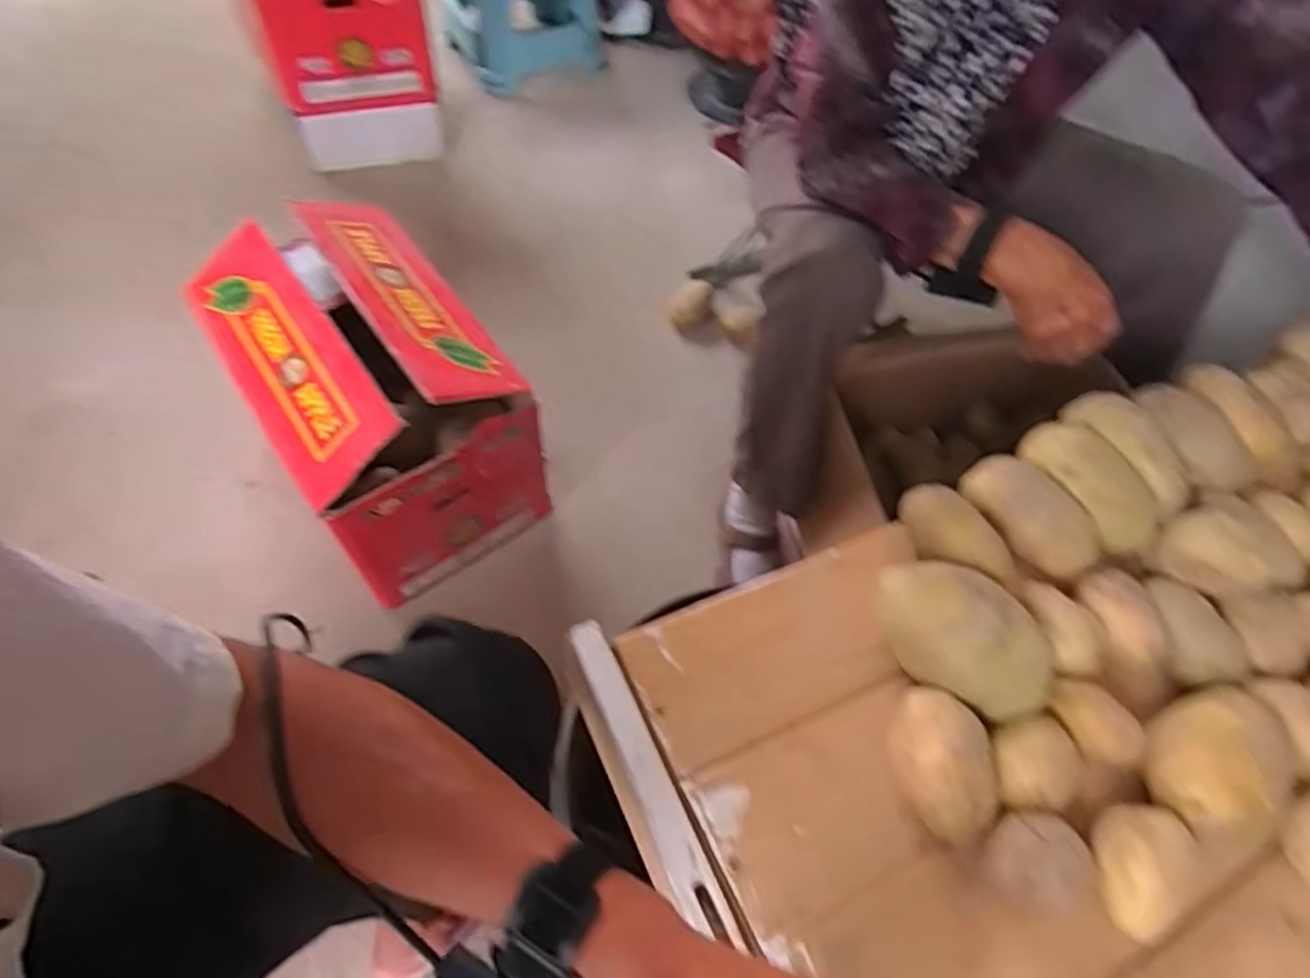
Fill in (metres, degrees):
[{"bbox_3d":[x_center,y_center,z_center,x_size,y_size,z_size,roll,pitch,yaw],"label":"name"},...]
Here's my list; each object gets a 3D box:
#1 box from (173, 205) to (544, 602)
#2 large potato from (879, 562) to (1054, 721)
[{"bbox_3d":[-0.346,-0.116,0.907,0.247,0.262,0.379,-31,65,-22],"label":"box"},{"bbox_3d":[0.200,0.095,0.475,0.114,0.055,0.075,39,62,19],"label":"large potato"}]

